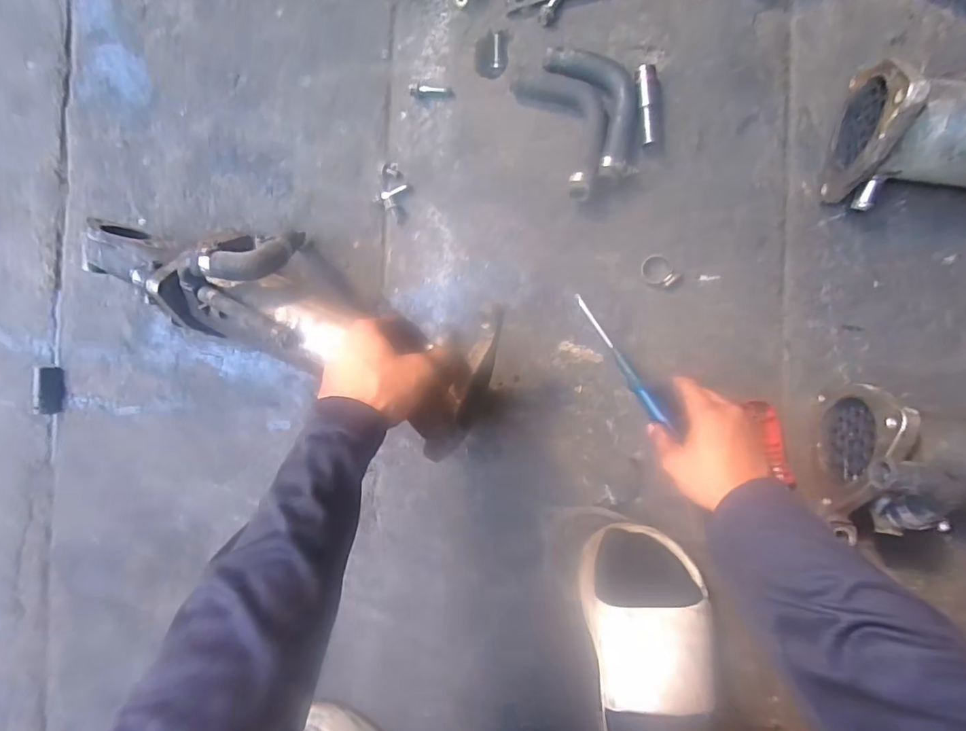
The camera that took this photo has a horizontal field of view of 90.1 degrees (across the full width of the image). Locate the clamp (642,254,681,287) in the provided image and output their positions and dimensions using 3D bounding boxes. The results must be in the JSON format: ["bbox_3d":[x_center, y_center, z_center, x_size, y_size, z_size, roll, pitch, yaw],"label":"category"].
[{"bbox_3d":[0.186,-0.098,0.505,0.030,0.006,0.040,-42,90,-1],"label":"clamp"}]

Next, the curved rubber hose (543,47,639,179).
[{"bbox_3d":[0.124,-0.269,0.499,0.063,0.022,0.148,-27,89,-1],"label":"curved rubber hose"}]

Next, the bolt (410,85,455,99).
[{"bbox_3d":[-0.057,-0.308,0.543,0.049,0.007,0.012,4,89,0],"label":"bolt"}]

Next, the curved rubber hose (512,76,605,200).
[{"bbox_3d":[0.093,-0.249,0.504,0.065,0.032,0.138,-29,89,-1],"label":"curved rubber hose"}]

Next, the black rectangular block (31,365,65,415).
[{"bbox_3d":[-0.541,0.032,0.602,0.031,0.017,0.060,5,89,0],"label":"black rectangular block"}]

